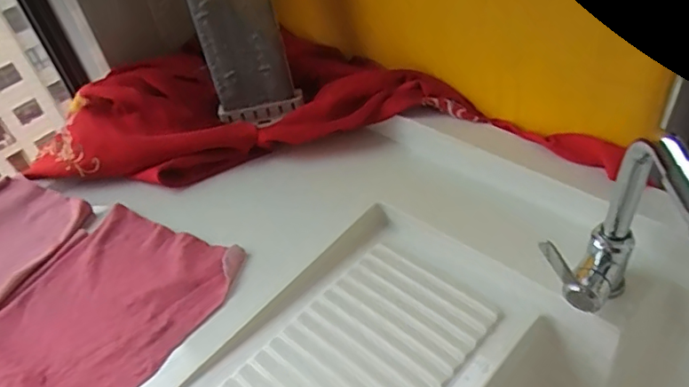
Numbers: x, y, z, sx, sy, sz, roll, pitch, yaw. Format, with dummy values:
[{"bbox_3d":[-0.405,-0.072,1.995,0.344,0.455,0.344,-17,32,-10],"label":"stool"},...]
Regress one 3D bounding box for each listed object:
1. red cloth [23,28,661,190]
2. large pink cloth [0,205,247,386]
[{"bbox_3d":[-0.064,-0.118,0.789,0.839,0.105,0.239,0,45,9],"label":"red cloth"},{"bbox_3d":[-0.290,0.138,0.633,0.227,0.020,0.287,24,53,29],"label":"large pink cloth"}]

